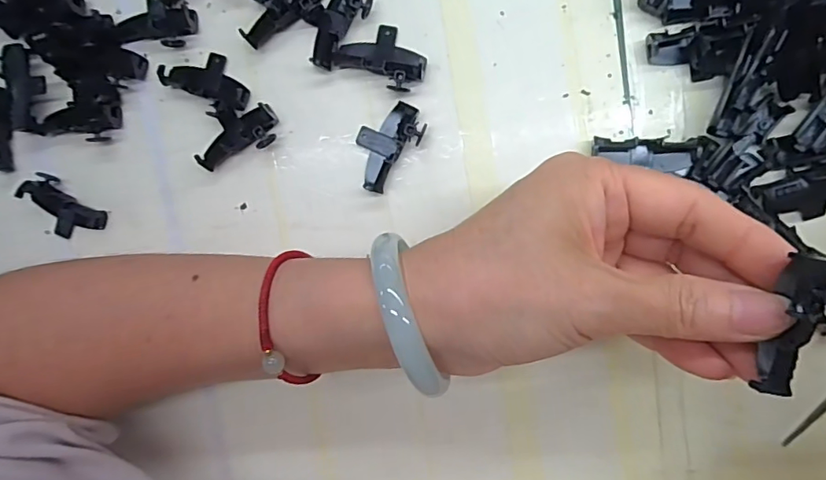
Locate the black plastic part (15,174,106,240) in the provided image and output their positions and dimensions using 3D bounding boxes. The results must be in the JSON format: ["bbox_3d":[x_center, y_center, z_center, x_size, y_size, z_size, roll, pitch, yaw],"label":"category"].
[{"bbox_3d":[-0.176,-0.014,0.259,0.040,0.011,0.024,37,99,3],"label":"black plastic part"}]

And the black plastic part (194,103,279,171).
[{"bbox_3d":[-0.083,-0.050,0.244,0.040,0.012,0.024,-18,92,9],"label":"black plastic part"}]

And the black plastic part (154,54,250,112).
[{"bbox_3d":[-0.096,-0.077,0.243,0.041,0.013,0.021,19,97,6],"label":"black plastic part"}]

